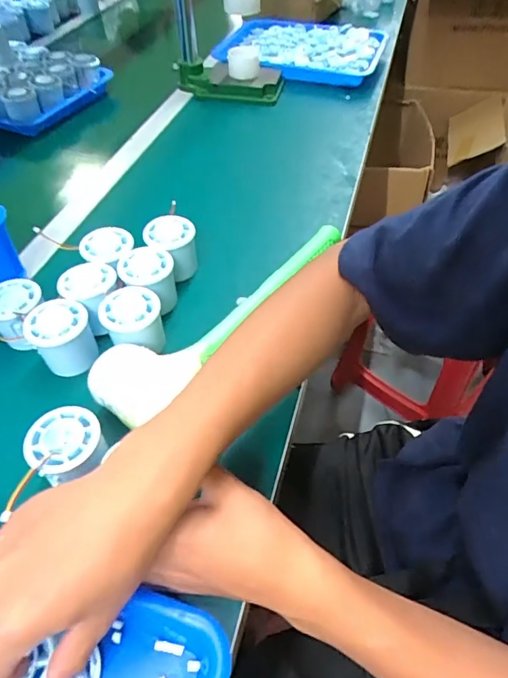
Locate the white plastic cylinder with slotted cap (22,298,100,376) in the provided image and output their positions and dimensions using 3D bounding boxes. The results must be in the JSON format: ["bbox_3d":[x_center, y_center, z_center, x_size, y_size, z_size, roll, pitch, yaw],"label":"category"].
[{"bbox_3d":[-0.187,0.000,0.447,0.055,0.057,0.052,-1,50,1],"label":"white plastic cylinder with slotted cap"}]

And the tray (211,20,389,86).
[{"bbox_3d":[0.108,-0.631,0.978,0.330,0.062,0.264,10,50,14],"label":"tray"}]

